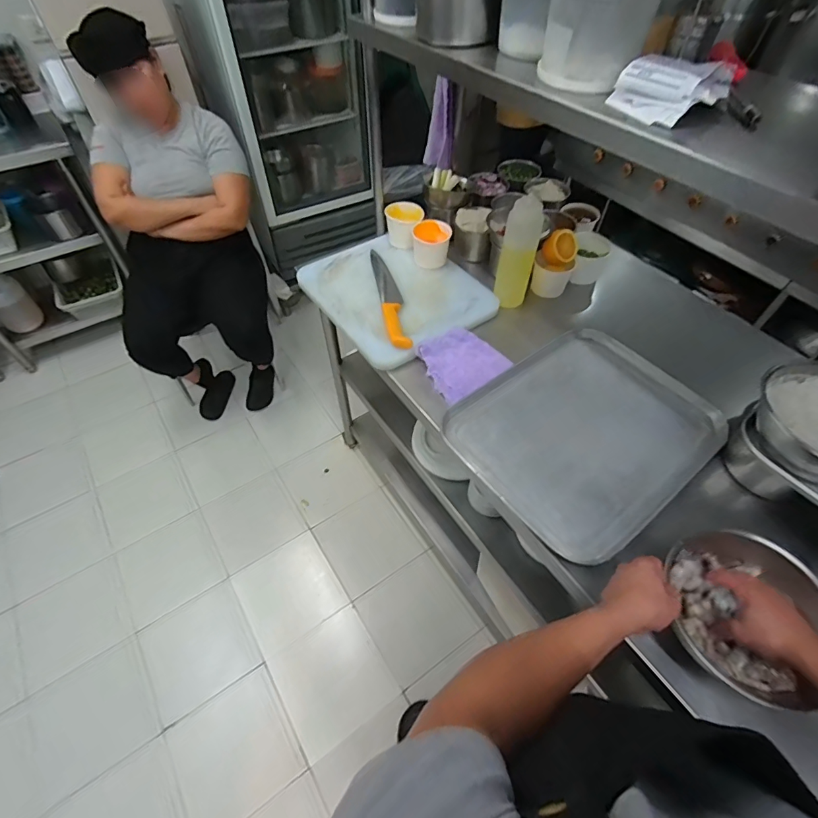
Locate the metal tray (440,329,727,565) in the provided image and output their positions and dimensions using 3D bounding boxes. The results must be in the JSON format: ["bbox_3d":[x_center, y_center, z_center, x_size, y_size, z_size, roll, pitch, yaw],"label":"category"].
[{"bbox_3d":[0.324,0.031,0.803,0.452,0.030,0.350,-31,63,-22],"label":"metal tray"}]

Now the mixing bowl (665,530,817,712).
[{"bbox_3d":[0.443,0.268,0.576,0.199,0.074,0.196,2,56,-2],"label":"mixing bowl"}]

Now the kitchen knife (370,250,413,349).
[{"bbox_3d":[-0.042,-0.260,0.972,0.049,0.032,0.337,-7,53,-7],"label":"kitchen knife"}]

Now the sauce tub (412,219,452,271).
[{"bbox_3d":[0.054,-0.400,1.058,0.091,0.078,0.099,11,54,5],"label":"sauce tub"}]

